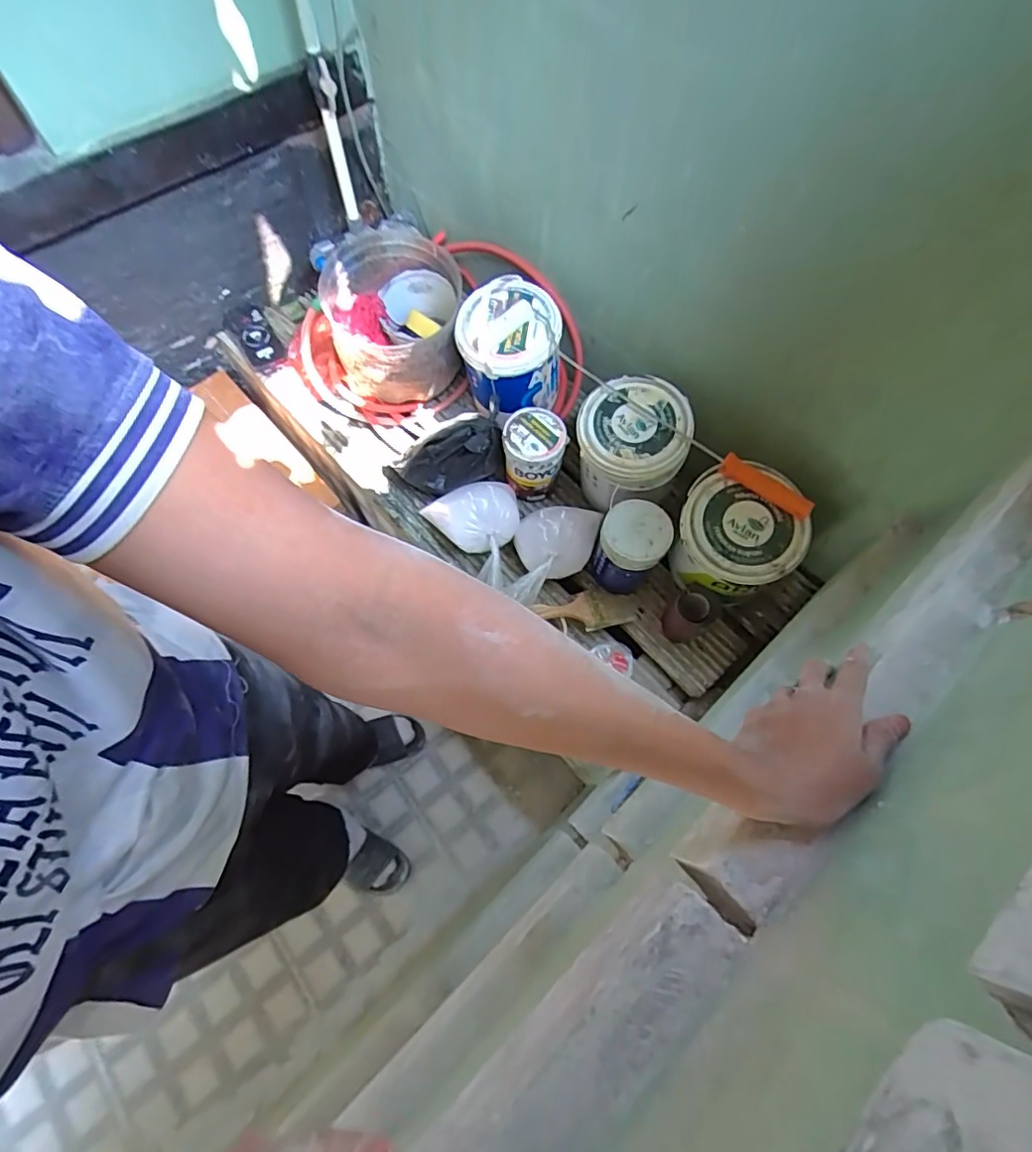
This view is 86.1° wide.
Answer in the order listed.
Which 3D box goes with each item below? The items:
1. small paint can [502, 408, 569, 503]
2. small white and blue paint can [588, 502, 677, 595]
[{"bbox_3d":[0.032,-0.217,1.012,0.105,0.149,0.100,1,68,-2],"label":"small paint can"},{"bbox_3d":[0.190,-0.043,0.940,0.102,0.174,0.104,1,68,-2],"label":"small white and blue paint can"}]

